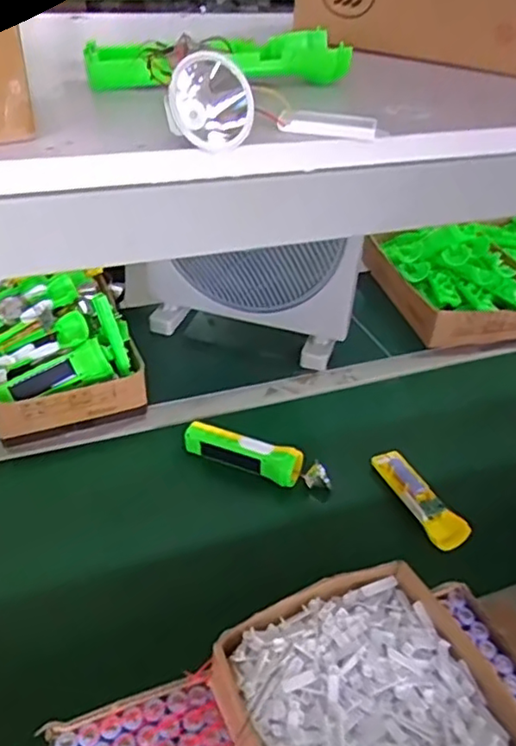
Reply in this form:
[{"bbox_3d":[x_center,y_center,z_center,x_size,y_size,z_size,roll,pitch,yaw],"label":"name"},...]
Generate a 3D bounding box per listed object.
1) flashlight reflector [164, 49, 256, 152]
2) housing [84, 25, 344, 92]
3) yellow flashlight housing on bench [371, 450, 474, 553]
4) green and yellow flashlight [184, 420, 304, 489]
[{"bbox_3d":[-0.023,-0.131,0.306,0.042,0.043,0.032,-4,39,-10],"label":"flashlight reflector"},{"bbox_3d":[-0.021,-0.194,0.388,0.164,0.027,0.057,-15,41,-22],"label":"housing"},{"bbox_3d":[0.210,0.164,0.836,0.045,0.032,0.170,-16,42,-23],"label":"yellow flashlight housing on bench"},{"bbox_3d":[-0.021,0.104,0.868,0.169,0.042,0.040,19,40,19],"label":"green and yellow flashlight"}]

